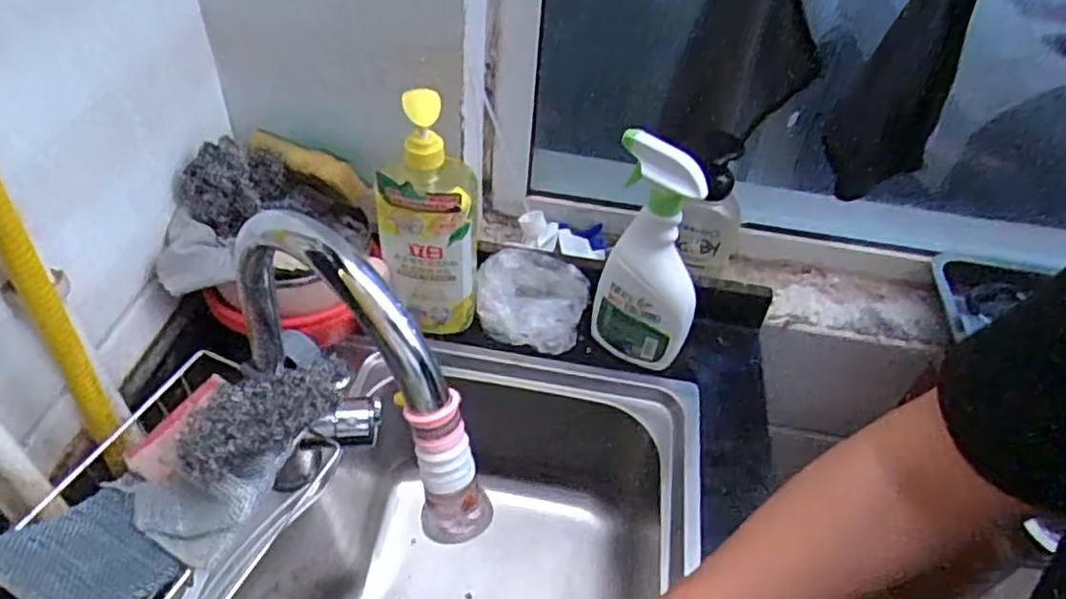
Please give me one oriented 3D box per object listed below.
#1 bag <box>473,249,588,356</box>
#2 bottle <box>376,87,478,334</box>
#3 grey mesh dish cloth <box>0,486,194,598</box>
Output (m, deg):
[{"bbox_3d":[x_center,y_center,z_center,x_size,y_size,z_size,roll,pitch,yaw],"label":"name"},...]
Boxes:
[{"bbox_3d":[-0.003,-0.001,0.777,0.119,0.057,0.088,11,45,6],"label":"bag"},{"bbox_3d":[-0.101,-0.078,0.689,0.094,0.255,0.058,0,45,-6],"label":"bottle"},{"bbox_3d":[-0.259,0.151,0.417,0.085,0.007,0.090,29,16,12],"label":"grey mesh dish cloth"}]

